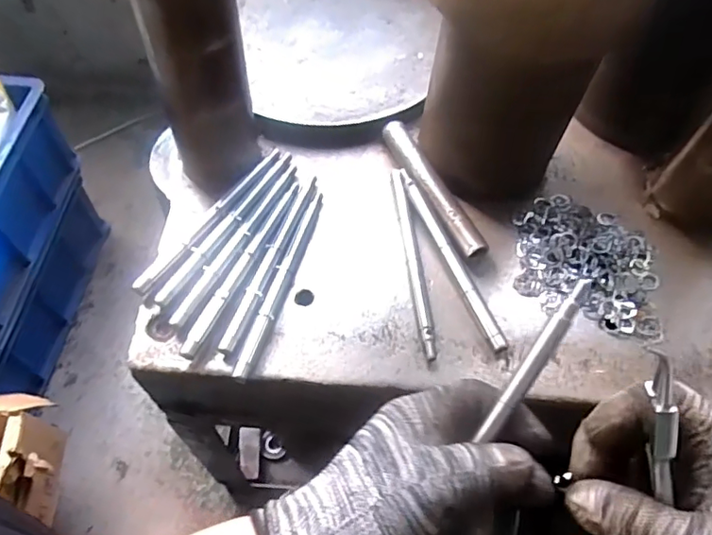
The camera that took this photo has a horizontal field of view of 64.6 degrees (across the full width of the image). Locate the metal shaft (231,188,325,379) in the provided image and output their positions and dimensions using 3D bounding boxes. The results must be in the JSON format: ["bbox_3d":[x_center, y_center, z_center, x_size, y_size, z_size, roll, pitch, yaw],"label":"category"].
[{"bbox_3d":[-0.054,0.009,0.415,0.011,0.012,0.158,17,60,7],"label":"metal shaft"}]

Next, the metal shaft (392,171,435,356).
[{"bbox_3d":[0.042,-0.008,0.428,0.008,0.010,0.162,-5,59,-6],"label":"metal shaft"}]

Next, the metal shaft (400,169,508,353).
[{"bbox_3d":[0.071,-0.010,0.426,0.012,0.011,0.161,-19,62,-14],"label":"metal shaft"}]

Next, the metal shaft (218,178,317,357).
[{"bbox_3d":[-0.062,-0.008,0.421,0.010,0.006,0.160,18,60,8],"label":"metal shaft"}]

